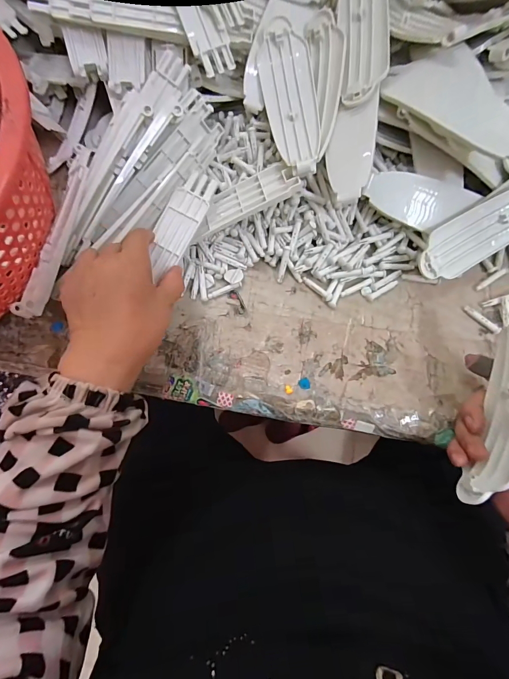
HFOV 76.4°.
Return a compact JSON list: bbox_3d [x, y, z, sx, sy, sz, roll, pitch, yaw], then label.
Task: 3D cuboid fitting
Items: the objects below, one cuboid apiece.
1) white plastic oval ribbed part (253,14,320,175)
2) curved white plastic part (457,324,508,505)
[{"bbox_3d":[0.036,-0.236,0.316,0.051,0.014,0.160,-11,80,8],"label":"white plastic oval ribbed part"},{"bbox_3d":[0.200,0.055,0.261,0.016,0.046,0.156,17,87,7],"label":"curved white plastic part"}]

